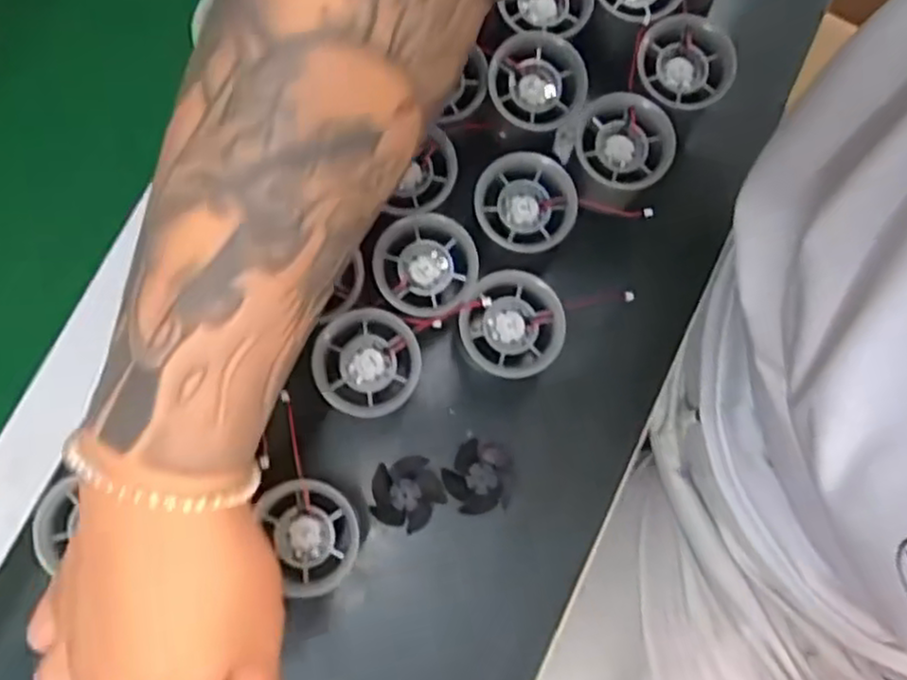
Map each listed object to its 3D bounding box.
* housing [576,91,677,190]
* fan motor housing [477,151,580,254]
[{"bbox_3d":[0.098,-0.114,0.409,0.049,0.024,0.053,0,80,-1],"label":"housing"},{"bbox_3d":[0.040,-0.076,0.399,0.056,0.018,0.053,0,80,-1],"label":"fan motor housing"}]

